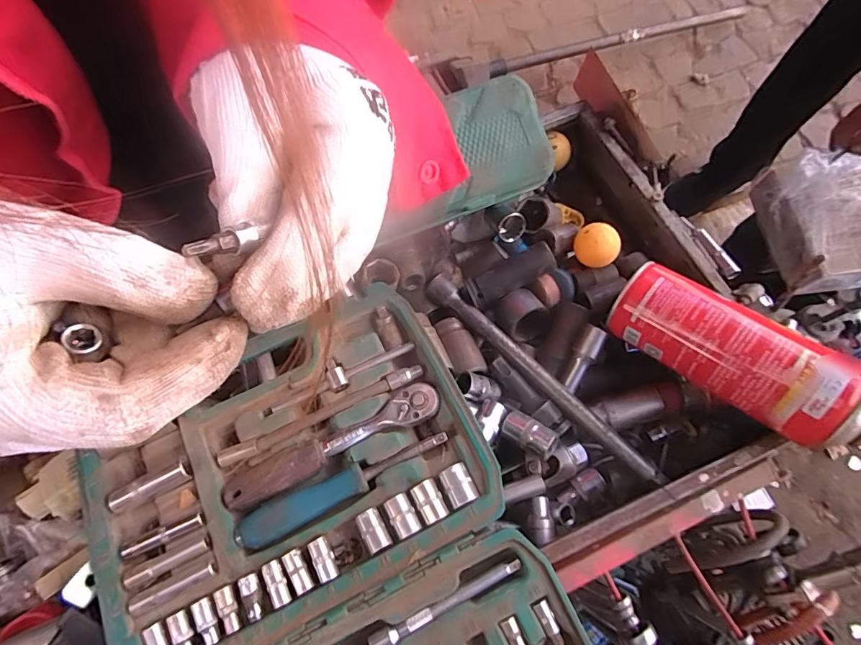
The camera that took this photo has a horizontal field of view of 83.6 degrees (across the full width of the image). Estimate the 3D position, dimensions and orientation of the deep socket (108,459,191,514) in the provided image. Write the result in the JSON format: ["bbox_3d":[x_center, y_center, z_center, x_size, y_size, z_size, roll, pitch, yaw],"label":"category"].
[{"bbox_3d":[-0.185,0.109,0.318,0.051,0.013,0.012,-27,69,-9],"label":"deep socket"}]

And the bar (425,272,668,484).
[{"bbox_3d":[0.088,0.039,0.400,0.242,0.017,0.022,41,74,16],"label":"bar"}]

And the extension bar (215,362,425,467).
[{"bbox_3d":[-0.076,0.064,0.339,0.149,0.009,0.011,-25,69,-8],"label":"extension bar"}]

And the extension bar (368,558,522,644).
[{"bbox_3d":[0.010,0.168,0.287,0.098,0.010,0.011,-25,69,-8],"label":"extension bar"}]

